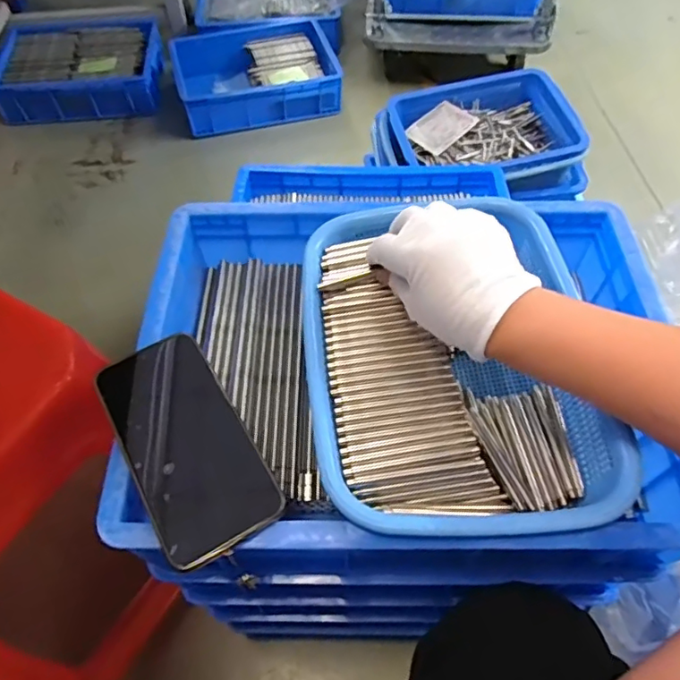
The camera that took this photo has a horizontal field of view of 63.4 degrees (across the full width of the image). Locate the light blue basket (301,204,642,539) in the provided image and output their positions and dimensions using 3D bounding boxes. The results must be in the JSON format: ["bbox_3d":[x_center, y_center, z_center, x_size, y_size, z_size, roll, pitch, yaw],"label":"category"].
[{"bbox_3d":[0.081,0.011,0.432,0.207,0.071,0.284,-3,59,-1],"label":"light blue basket"}]

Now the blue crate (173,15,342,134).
[{"bbox_3d":[-0.227,-0.718,1.467,0.416,0.111,0.345,-15,56,-10],"label":"blue crate"}]

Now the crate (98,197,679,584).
[{"bbox_3d":[0.047,0.020,0.443,0.394,0.099,0.304,-1,55,0],"label":"crate"}]

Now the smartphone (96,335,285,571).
[{"bbox_3d":[-0.103,0.065,0.365,0.075,0.008,0.153,-27,59,-17],"label":"smartphone"}]

